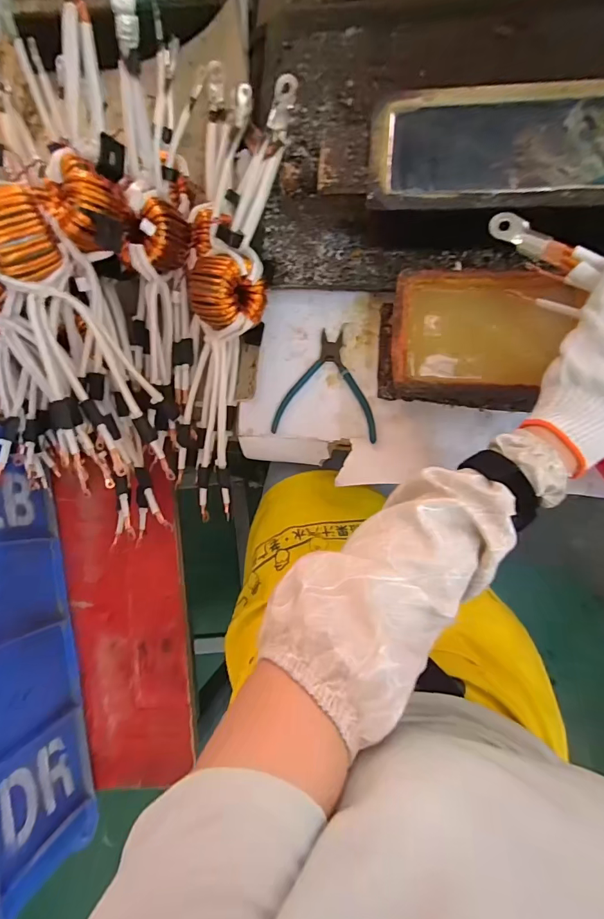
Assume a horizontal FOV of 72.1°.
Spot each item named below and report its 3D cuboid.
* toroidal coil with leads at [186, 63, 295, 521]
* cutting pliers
[{"bbox_3d":[-0.091,-0.176,0.480,0.087,0.084,0.472,16,107,9],"label":"toroidal coil with leads"},{"bbox_3d":[0.035,-0.093,0.510,0.124,0.008,0.131,9,85,9],"label":"cutting pliers"}]

